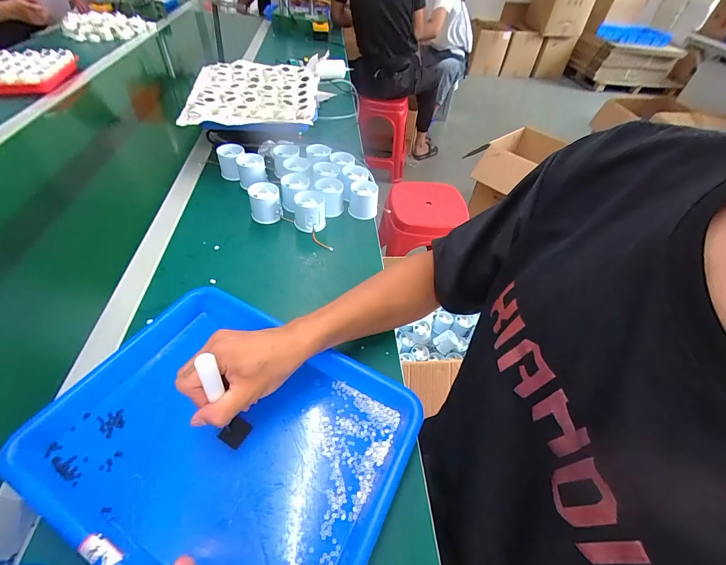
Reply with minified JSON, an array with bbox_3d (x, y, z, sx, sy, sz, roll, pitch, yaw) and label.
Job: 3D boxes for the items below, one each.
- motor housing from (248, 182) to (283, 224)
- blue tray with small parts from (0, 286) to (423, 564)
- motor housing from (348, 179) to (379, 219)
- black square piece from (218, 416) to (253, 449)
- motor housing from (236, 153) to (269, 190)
[{"bbox_3d":[-0.175,-0.141,0.578,0.053,0.057,0.053,-12,50,-16],"label":"motor housing"},{"bbox_3d":[-0.137,0.149,0.331,0.346,0.032,0.247,23,50,15],"label":"blue tray with small parts"},{"bbox_3d":[0.000,-0.155,0.612,0.054,0.056,0.055,2,48,-4],"label":"motor housing"},{"bbox_3d":[-0.132,0.156,0.336,0.024,0.004,0.027,38,48,1],"label":"black square piece"},{"bbox_3d":[-0.225,-0.223,0.652,0.054,0.053,0.059,-12,50,-16],"label":"motor housing"}]

